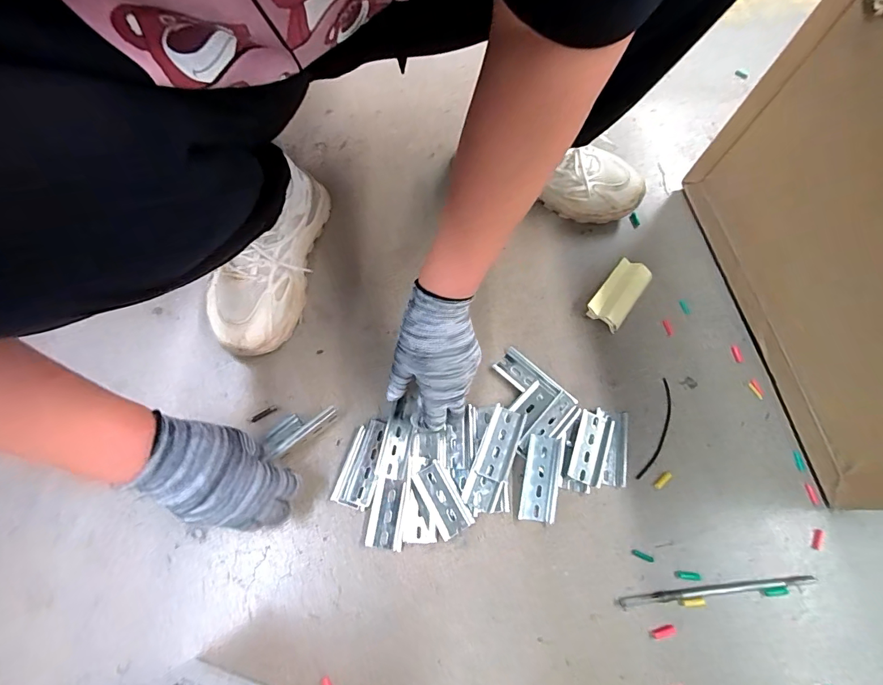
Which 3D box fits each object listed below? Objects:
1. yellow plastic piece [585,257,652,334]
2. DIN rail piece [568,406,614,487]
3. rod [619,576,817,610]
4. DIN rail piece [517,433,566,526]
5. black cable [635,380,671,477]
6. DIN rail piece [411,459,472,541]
[{"bbox_3d":[0.226,-0.062,0.528,0.045,0.023,0.096,36,70,13],"label":"yellow plastic piece"},{"bbox_3d":[0.164,0.113,0.451,0.037,0.008,0.081,19,67,6],"label":"DIN rail piece"},{"bbox_3d":[0.269,0.241,0.401,0.191,0.005,0.009,-5,67,-4],"label":"rod"},{"bbox_3d":[0.106,0.142,0.436,0.040,0.013,0.087,12,67,3],"label":"DIN rail piece"},{"bbox_3d":[0.245,0.099,0.465,0.020,0.005,0.122,24,68,8],"label":"black cable"},{"bbox_3d":[0.000,0.161,0.425,0.036,0.010,0.070,-26,70,-13],"label":"DIN rail piece"}]

